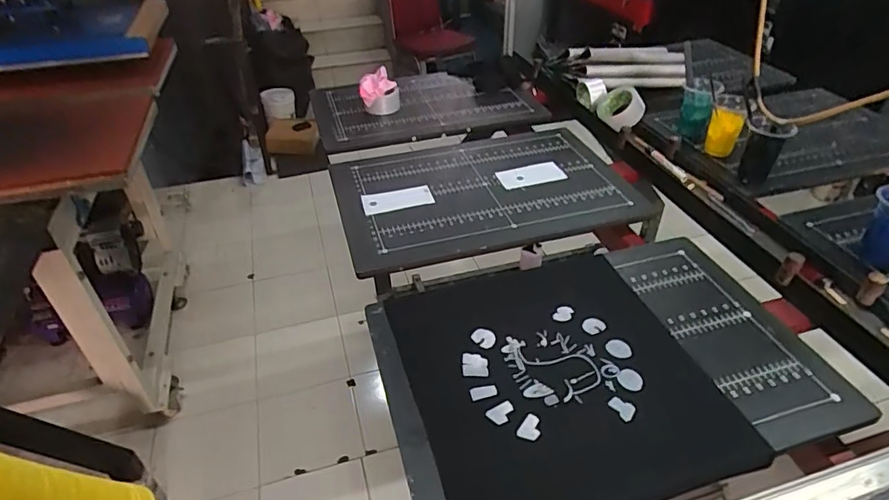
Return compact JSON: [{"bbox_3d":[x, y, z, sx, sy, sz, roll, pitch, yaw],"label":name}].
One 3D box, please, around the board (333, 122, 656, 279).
[{"bbox_3d":[0.077,-0.136,1.123,0.604,0.033,0.433,-11,38,-14],"label":"board"}]

